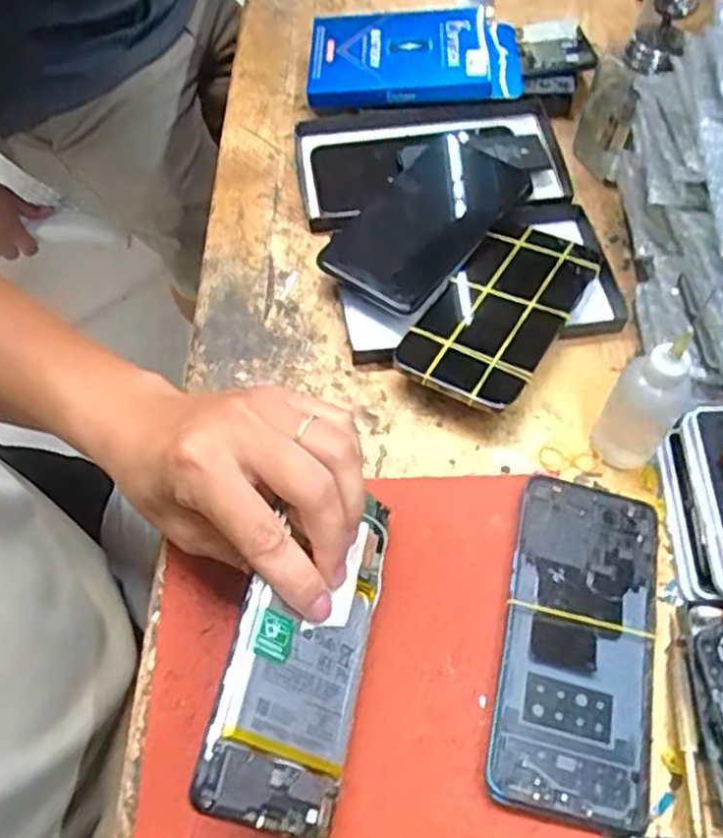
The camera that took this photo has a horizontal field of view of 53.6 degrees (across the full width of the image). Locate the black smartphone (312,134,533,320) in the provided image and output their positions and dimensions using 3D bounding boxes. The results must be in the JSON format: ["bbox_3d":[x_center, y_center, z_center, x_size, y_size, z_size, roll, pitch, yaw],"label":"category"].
[{"bbox_3d":[0.043,-0.141,0.493,0.087,0.016,0.162,32,65,16],"label":"black smartphone"}]

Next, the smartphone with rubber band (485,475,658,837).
[{"bbox_3d":[0.107,0.106,0.350,0.072,0.010,0.161,10,60,9],"label":"smartphone with rubber band"}]

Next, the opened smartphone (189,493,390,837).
[{"bbox_3d":[-0.023,0.097,0.316,0.067,0.005,0.149,34,52,-28],"label":"opened smartphone"}]

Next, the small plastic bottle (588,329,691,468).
[{"bbox_3d":[0.152,-0.009,0.380,0.035,0.095,0.029,29,65,19],"label":"small plastic bottle"}]

